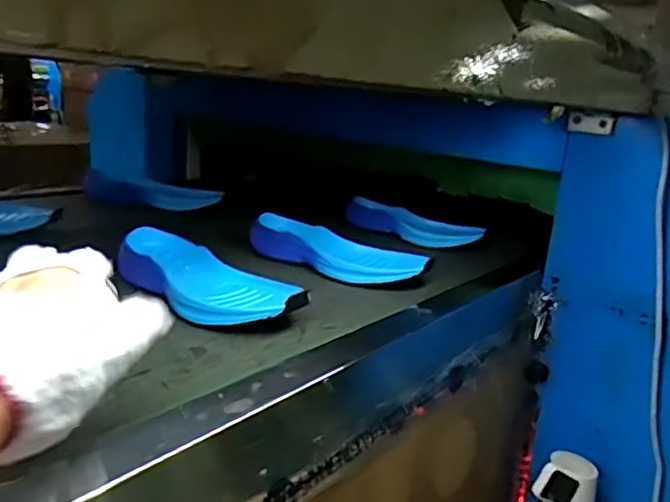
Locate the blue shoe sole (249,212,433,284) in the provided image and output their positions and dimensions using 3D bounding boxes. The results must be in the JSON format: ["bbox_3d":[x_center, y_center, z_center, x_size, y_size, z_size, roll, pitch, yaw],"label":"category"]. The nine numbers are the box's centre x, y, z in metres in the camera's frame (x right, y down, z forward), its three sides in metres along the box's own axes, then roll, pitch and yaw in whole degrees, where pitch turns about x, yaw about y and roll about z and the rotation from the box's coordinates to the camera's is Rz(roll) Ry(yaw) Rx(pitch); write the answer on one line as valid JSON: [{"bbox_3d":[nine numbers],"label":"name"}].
[{"bbox_3d":[-0.001,-0.004,0.781,0.237,0.049,0.073,15,18,36],"label":"blue shoe sole"}]

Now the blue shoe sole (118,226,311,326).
[{"bbox_3d":[-0.136,0.024,0.626,0.236,0.047,0.091,17,19,41],"label":"blue shoe sole"}]

